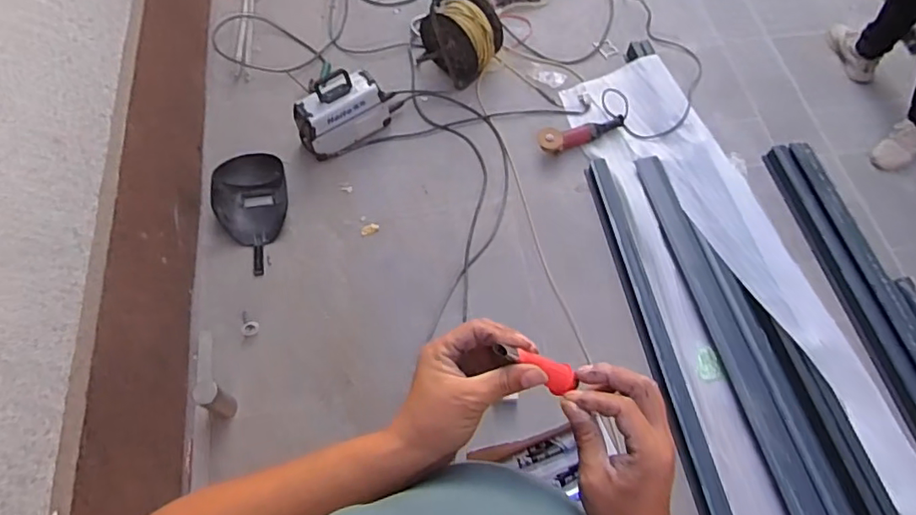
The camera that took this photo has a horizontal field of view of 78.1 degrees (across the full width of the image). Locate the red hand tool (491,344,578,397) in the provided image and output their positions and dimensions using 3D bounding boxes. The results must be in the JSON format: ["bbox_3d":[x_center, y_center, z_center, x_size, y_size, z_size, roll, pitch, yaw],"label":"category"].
[{"bbox_3d":[0.065,0.090,0.466,0.075,0.018,0.025,27,60,-24],"label":"red hand tool"}]

